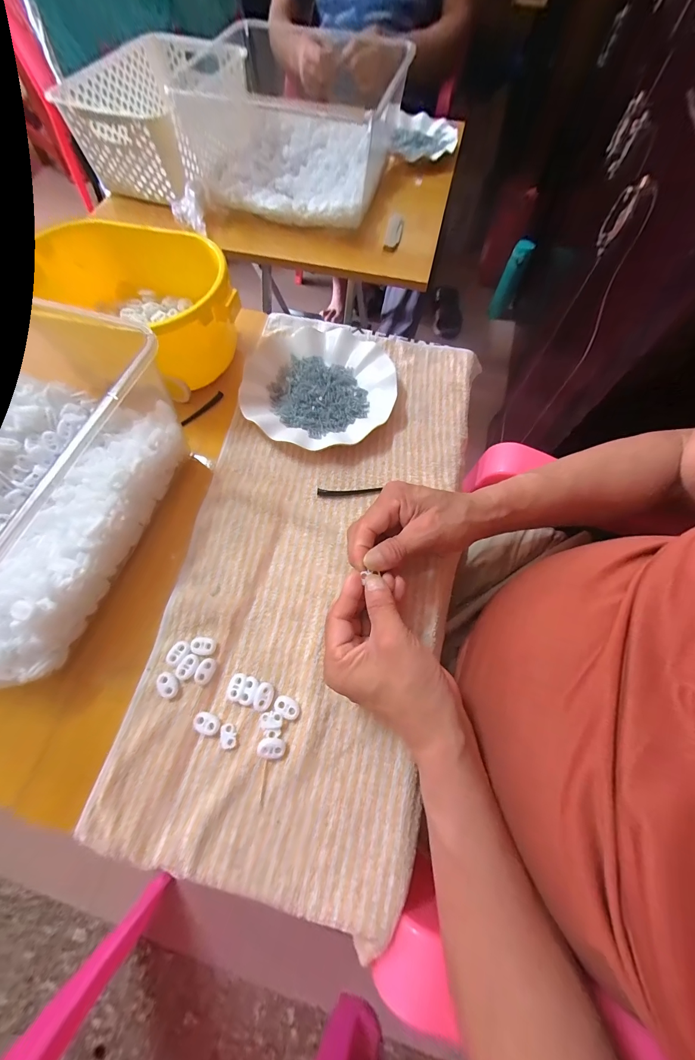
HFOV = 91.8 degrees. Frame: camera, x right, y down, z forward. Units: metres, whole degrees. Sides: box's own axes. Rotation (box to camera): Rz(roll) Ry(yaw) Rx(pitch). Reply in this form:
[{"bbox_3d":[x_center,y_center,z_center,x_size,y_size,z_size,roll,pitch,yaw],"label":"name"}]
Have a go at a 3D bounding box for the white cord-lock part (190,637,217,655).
[{"bbox_3d":[-0.131,0.105,0.305,0.022,0.004,0.015,-1,67,-1],"label":"white cord-lock part"}]

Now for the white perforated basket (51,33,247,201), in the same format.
[{"bbox_3d":[-0.308,-0.713,0.578,0.202,0.097,0.304,20,68,8],"label":"white perforated basket"}]

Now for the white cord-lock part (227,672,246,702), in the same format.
[{"bbox_3d":[-0.097,0.137,0.294,0.014,0.005,0.022,17,68,6],"label":"white cord-lock part"}]

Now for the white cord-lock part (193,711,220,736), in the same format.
[{"bbox_3d":[-0.118,0.163,0.284,0.022,0.007,0.014,22,69,9],"label":"white cord-lock part"}]

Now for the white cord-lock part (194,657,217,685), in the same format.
[{"bbox_3d":[-0.127,0.125,0.299,0.015,0.004,0.022,19,68,7],"label":"white cord-lock part"}]

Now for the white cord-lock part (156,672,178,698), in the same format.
[{"bbox_3d":[-0.157,0.135,0.293,0.015,0.005,0.022,-32,71,-13],"label":"white cord-lock part"}]

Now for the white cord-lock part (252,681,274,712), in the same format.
[{"bbox_3d":[-0.072,0.144,0.290,0.016,0.004,0.022,16,68,6],"label":"white cord-lock part"}]

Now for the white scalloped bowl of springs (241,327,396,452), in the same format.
[{"bbox_3d":[-0.033,-0.178,0.413,0.177,0.025,0.186,0,67,0],"label":"white scalloped bowl of springs"}]

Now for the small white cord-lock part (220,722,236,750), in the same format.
[{"bbox_3d":[-0.100,0.172,0.281,0.012,0.004,0.019,-16,68,-7],"label":"small white cord-lock part"}]

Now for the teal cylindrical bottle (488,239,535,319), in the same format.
[{"bbox_3d":[0.532,-0.816,1.108,0.061,0.220,0.048,30,47,12],"label":"teal cylindrical bottle"}]

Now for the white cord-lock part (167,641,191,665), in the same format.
[{"bbox_3d":[-0.152,0.110,0.303,0.015,0.004,0.021,35,71,13],"label":"white cord-lock part"}]

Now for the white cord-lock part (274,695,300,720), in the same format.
[{"bbox_3d":[-0.051,0.151,0.287,0.022,0.004,0.015,33,70,12],"label":"white cord-lock part"}]

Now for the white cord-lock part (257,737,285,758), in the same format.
[{"bbox_3d":[-0.062,0.178,0.274,0.021,0.008,0.014,0,67,0],"label":"white cord-lock part"}]

